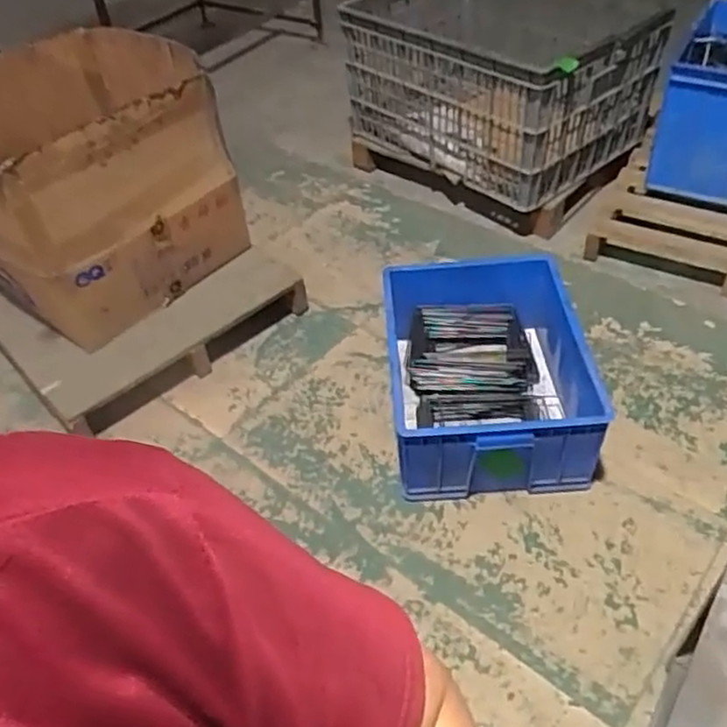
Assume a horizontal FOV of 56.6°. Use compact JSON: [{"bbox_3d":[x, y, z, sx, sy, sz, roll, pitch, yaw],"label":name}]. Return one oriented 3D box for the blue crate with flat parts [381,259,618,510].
[{"bbox_3d":[0.276,0.012,1.557,0.415,0.234,0.566,-4,46,2],"label":"blue crate with flat parts"}]

